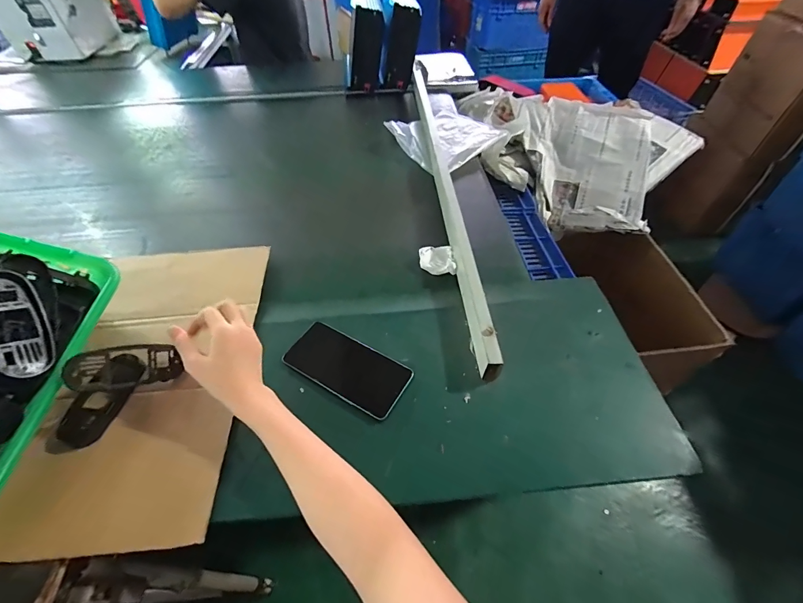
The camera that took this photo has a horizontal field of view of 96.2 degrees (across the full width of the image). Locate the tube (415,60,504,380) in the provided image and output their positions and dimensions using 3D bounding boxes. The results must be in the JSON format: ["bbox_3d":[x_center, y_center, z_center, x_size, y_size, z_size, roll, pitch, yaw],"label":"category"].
[{"bbox_3d":[0.082,-0.300,0.764,0.032,0.056,1.008,-3,50,-1],"label":"tube"}]

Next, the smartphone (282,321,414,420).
[{"bbox_3d":[-0.071,0.086,0.473,0.161,0.012,0.077,24,54,20],"label":"smartphone"}]

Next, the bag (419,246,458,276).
[{"bbox_3d":[0.058,-0.067,0.593,0.054,0.016,0.055,-5,52,-2],"label":"bag"}]

